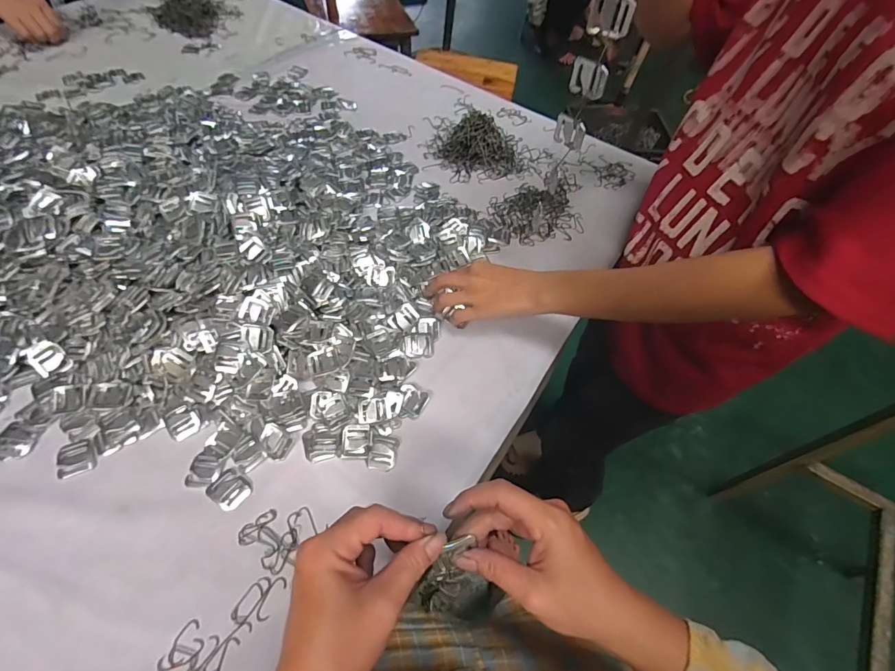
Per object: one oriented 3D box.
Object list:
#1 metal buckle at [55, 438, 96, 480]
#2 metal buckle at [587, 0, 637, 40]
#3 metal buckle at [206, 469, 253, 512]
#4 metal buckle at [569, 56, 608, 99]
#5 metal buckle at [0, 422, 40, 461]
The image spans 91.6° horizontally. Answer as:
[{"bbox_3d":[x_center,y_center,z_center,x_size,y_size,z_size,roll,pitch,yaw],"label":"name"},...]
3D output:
[{"bbox_3d":[-0.361,0.119,0.423,0.032,0.004,0.034,-17,60,-15],"label":"metal buckle"},{"bbox_3d":[0.135,-0.267,0.363,0.037,0.030,0.007,28,58,17],"label":"metal buckle"},{"bbox_3d":[-0.208,0.148,0.418,0.036,0.005,0.031,33,60,16],"label":"metal buckle"},{"bbox_3d":[0.133,-0.240,0.409,0.006,0.031,0.036,-36,67,-25],"label":"metal buckle"},{"bbox_3d":[-0.424,0.104,0.425,0.035,0.004,0.034,16,57,6],"label":"metal buckle"}]

